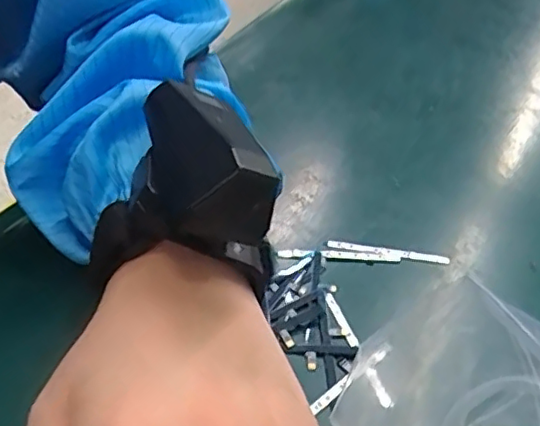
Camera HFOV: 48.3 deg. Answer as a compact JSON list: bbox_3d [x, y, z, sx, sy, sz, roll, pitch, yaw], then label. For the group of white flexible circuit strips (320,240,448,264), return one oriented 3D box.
[{"bbox_3d":[0.057,0.021,0.298,0.061,0.006,0.009,3,42,0],"label":"group of white flexible circuit strips"}]

